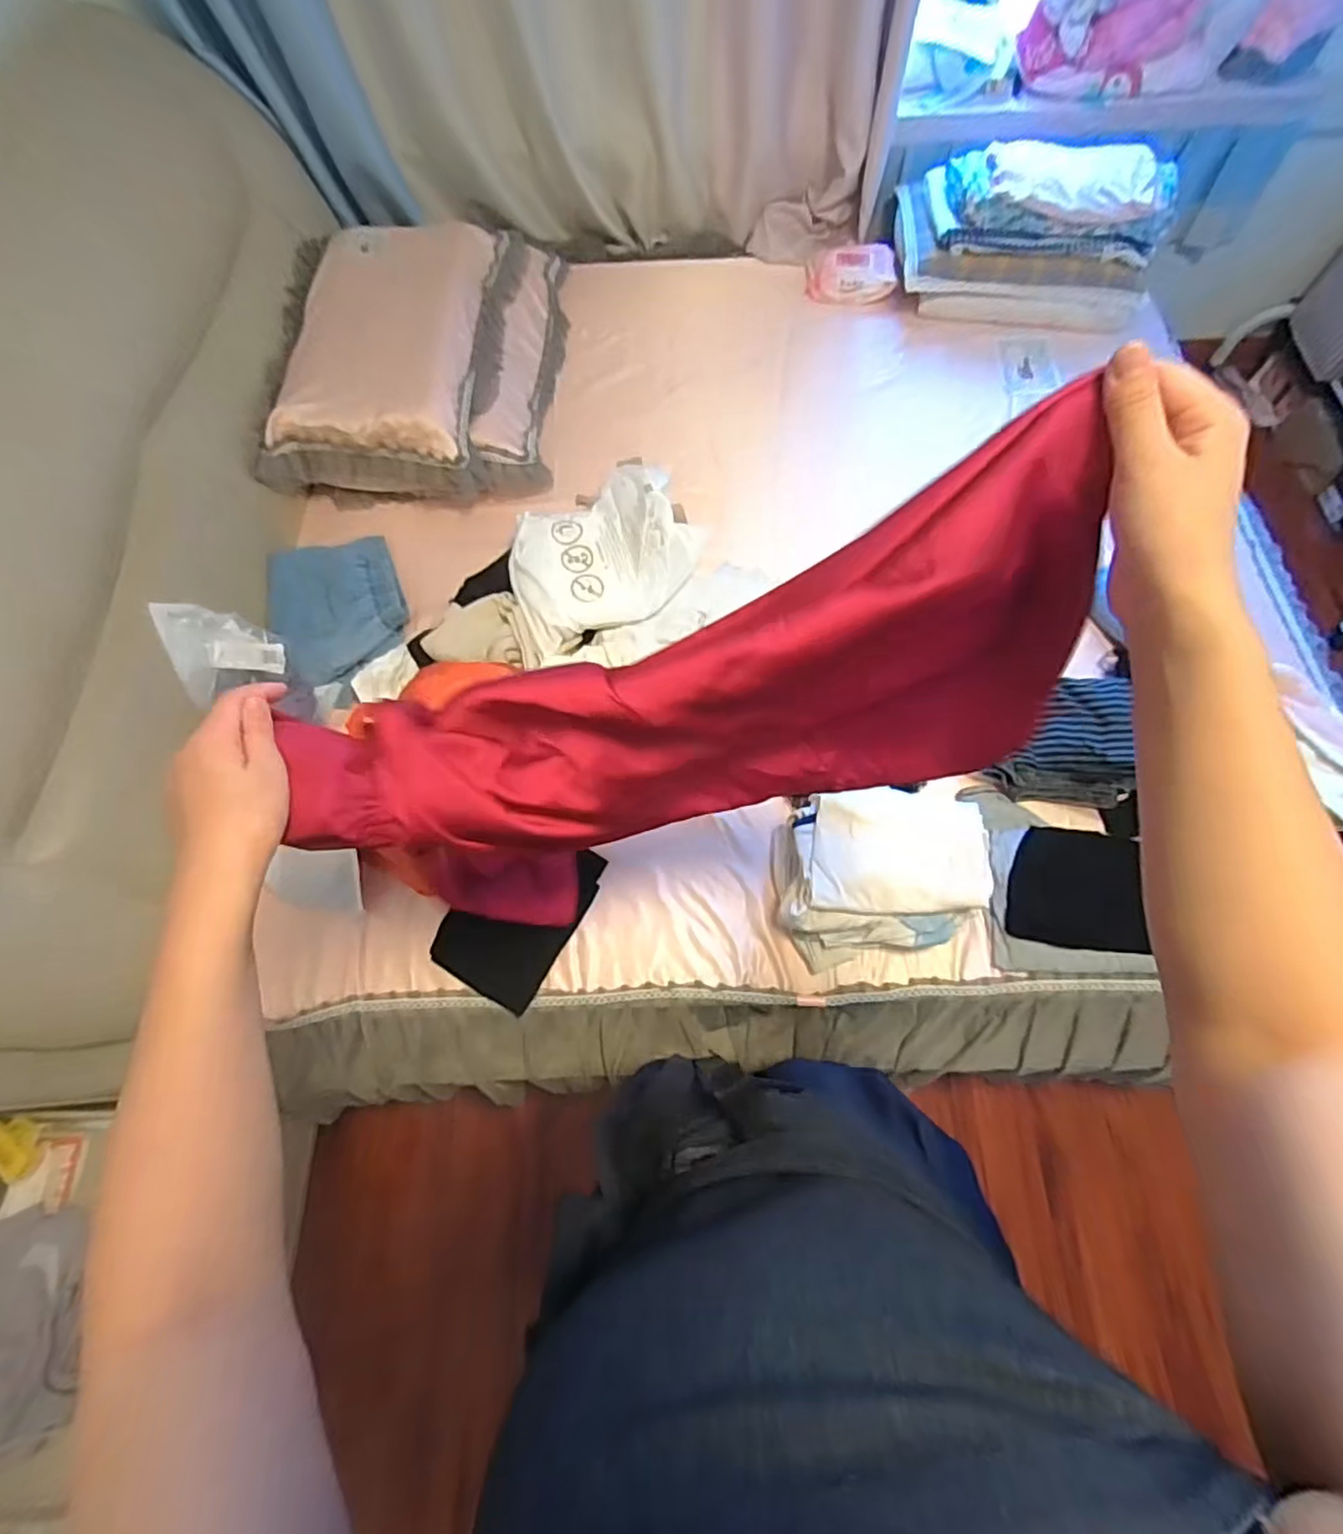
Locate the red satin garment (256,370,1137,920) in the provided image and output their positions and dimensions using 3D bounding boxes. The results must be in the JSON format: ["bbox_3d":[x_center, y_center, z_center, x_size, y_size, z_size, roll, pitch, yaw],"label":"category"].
[{"bbox_3d":[0.013,-0.031,0.494,0.512,0.304,0.096,-14,68,9],"label":"red satin garment"}]

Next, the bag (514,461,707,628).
[{"bbox_3d":[-0.121,-0.382,1.172,0.318,0.103,0.242,-29,70,-9],"label":"bag"}]

